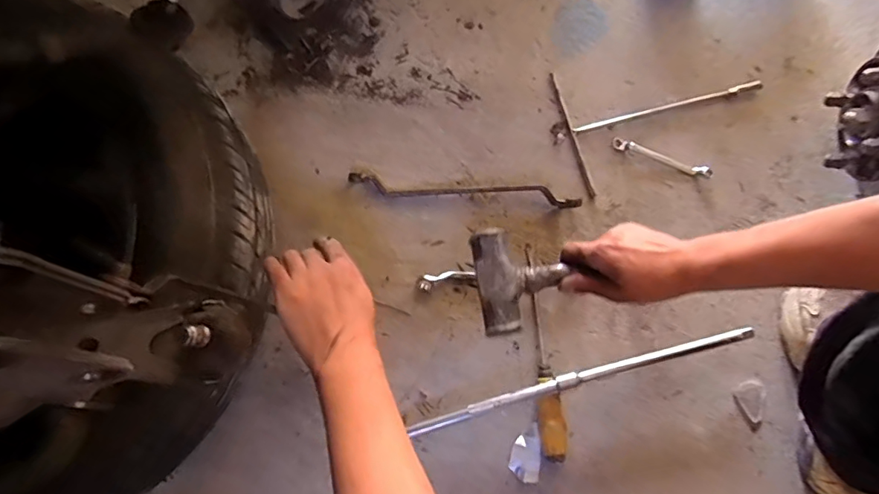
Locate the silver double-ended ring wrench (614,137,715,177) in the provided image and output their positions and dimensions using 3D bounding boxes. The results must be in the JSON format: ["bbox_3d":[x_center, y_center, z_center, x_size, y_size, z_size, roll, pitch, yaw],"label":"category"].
[{"bbox_3d":[0.308,-0.123,0.700,0.140,0.010,0.016,18,76,3],"label":"silver double-ended ring wrench"}]

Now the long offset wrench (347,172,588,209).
[{"bbox_3d":[0.033,-0.074,0.665,0.296,0.027,0.028,5,76,0],"label":"long offset wrench"}]

